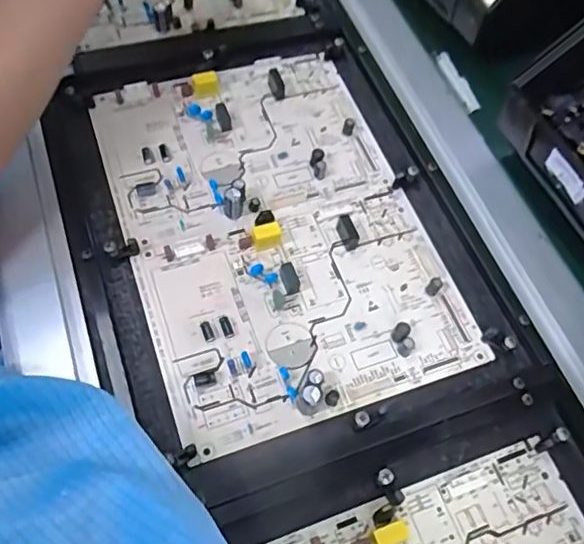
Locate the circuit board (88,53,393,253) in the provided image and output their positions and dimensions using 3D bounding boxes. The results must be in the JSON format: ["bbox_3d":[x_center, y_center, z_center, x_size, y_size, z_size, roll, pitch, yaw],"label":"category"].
[{"bbox_3d":[-0.039,-0.098,0.437,0.196,0.018,0.143,-16,62,-13],"label":"circuit board"}]

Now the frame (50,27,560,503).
[{"bbox_3d":[-0.013,-0.035,0.405,0.259,0.019,0.324,-17,65,-12],"label":"frame"}]

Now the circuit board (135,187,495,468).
[{"bbox_3d":[0.013,0.021,0.373,0.193,0.019,0.138,-16,62,-13],"label":"circuit board"}]

